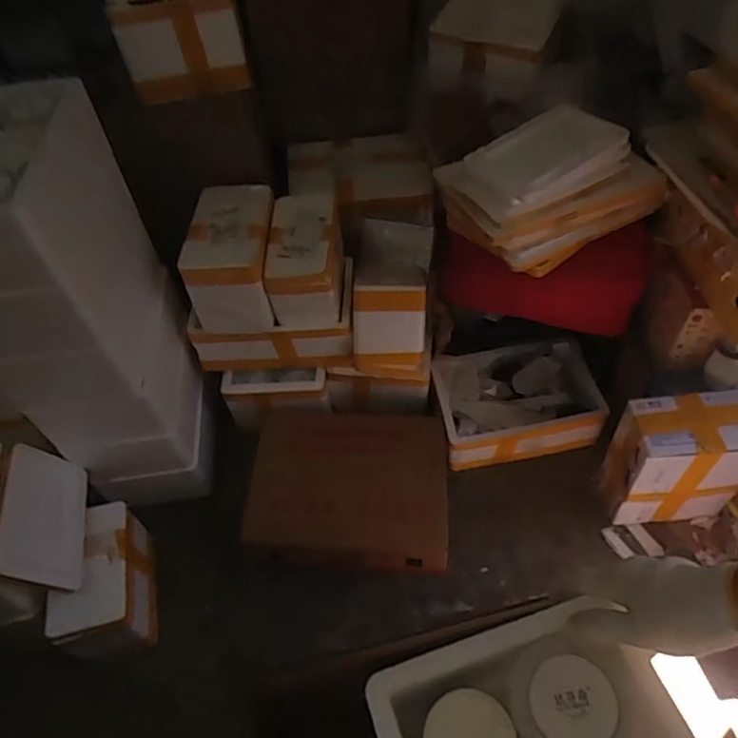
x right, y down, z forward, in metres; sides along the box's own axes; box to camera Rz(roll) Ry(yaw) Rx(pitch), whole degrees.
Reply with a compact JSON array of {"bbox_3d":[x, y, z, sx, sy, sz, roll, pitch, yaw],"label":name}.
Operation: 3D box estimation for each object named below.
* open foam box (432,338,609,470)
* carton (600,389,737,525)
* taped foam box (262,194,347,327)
[{"bbox_3d":[0.328,0.075,1.260,0.345,0.151,0.224,-10,51,-3],"label":"open foam box"},{"bbox_3d":[0.566,0.177,1.054,0.206,0.311,0.116,-3,51,3],"label":"carton"},{"bbox_3d":[-0.121,-0.224,1.143,0.141,0.159,0.245,-4,51,2],"label":"taped foam box"}]

